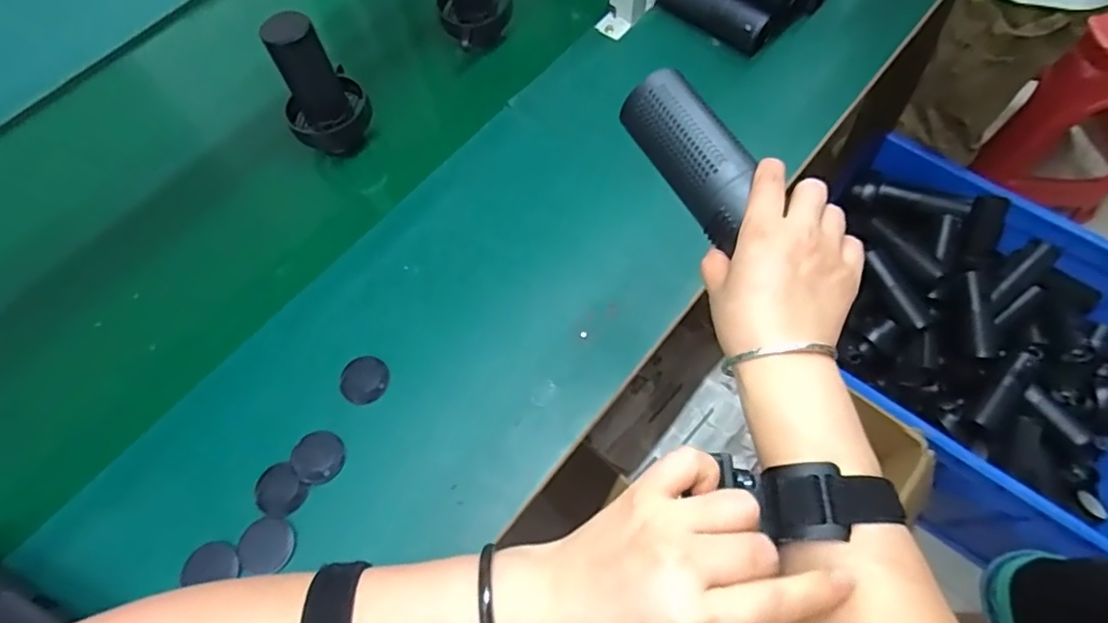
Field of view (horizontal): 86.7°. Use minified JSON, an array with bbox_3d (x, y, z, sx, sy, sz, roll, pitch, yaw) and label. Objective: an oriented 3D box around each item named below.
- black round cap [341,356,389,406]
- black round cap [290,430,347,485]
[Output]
[{"bbox_3d":[-0.199,0.072,0.617,0.049,0.008,0.049,-1,66,1],"label":"black round cap"},{"bbox_3d":[-0.233,0.144,0.583,0.049,0.009,0.048,-1,66,1],"label":"black round cap"}]

